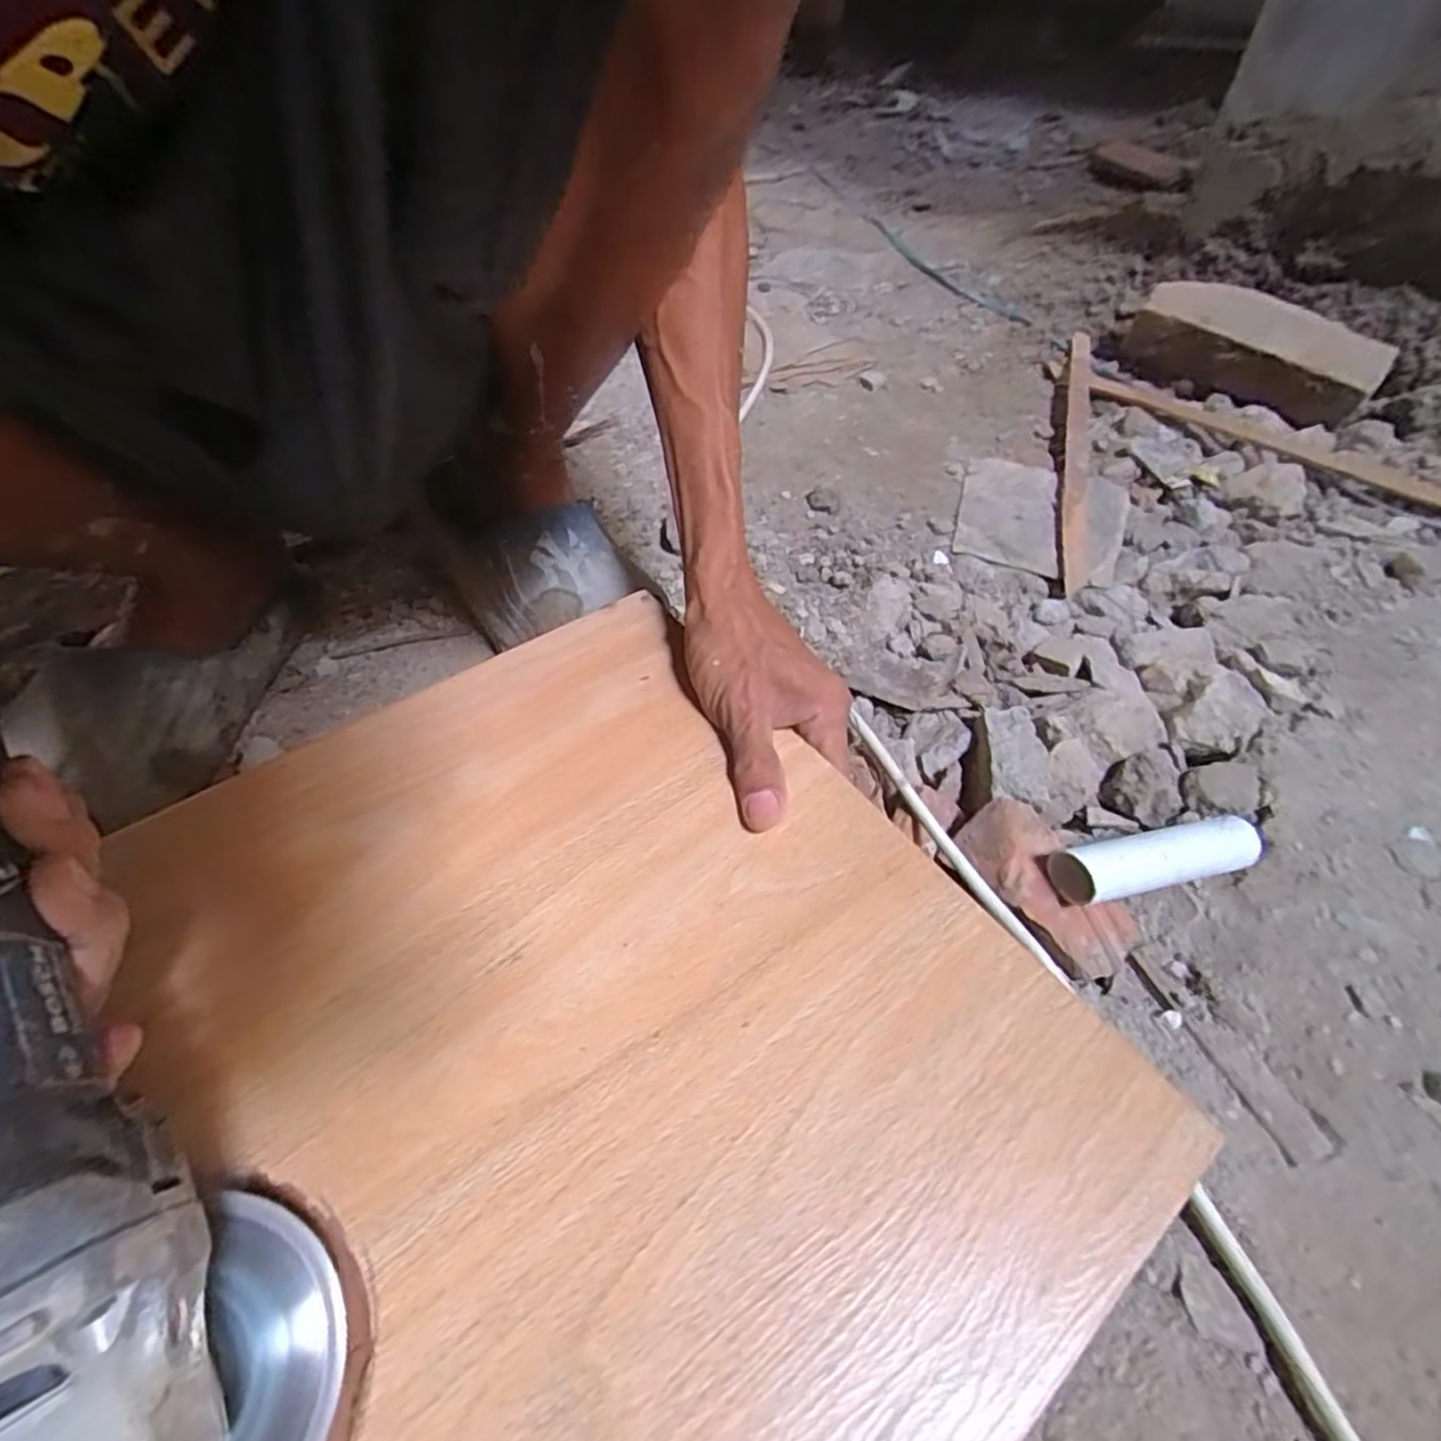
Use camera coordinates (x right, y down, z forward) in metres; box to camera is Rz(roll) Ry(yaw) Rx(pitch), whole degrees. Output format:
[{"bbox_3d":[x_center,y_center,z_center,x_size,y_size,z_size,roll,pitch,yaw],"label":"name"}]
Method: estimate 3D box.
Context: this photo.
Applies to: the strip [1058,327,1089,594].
[{"bbox_3d":[0.368,-0.289,0.721,0.027,0.017,0.454,14,53,13],"label":"strip"}]

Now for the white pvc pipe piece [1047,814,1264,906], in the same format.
[{"bbox_3d":[0.251,0.077,0.398,0.123,0.031,0.030,-12,52,-7],"label":"white pvc pipe piece"}]

